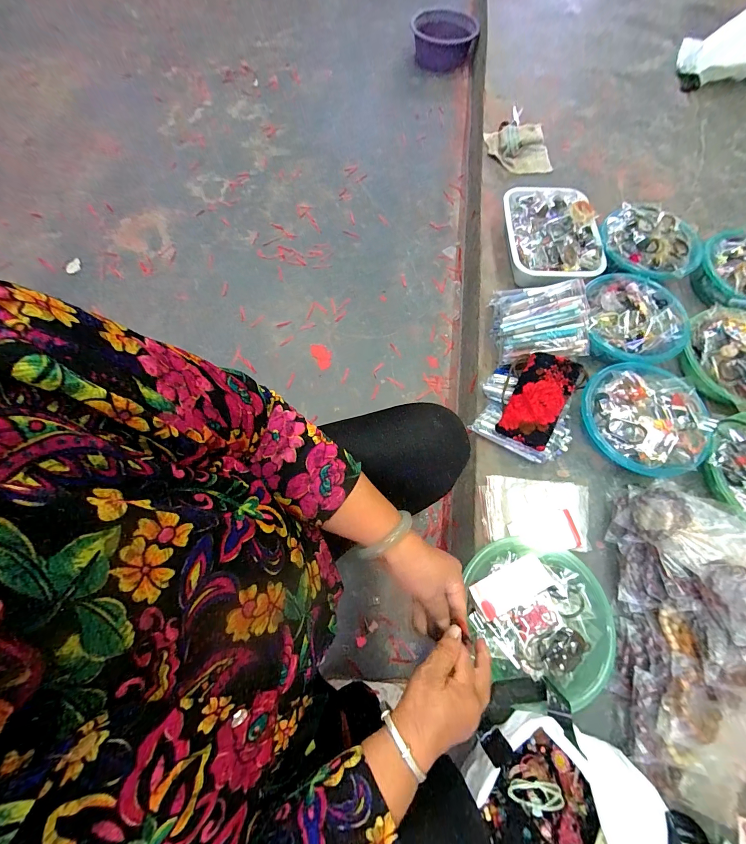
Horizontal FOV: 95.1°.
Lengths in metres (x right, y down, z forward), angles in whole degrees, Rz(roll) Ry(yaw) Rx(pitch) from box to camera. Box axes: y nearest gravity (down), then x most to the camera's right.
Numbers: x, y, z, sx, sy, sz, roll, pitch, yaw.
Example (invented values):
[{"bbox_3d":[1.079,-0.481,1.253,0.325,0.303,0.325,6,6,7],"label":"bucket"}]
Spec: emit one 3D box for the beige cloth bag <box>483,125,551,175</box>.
[{"bbox_3d":[0.436,-0.825,1.010,0.149,0.035,0.200,-12,71,-5],"label":"beige cloth bag"}]

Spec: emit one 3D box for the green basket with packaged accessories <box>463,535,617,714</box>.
[{"bbox_3d":[0.254,0.312,0.555,0.226,0.071,0.226,-4,70,-2],"label":"green basket with packaged accessories"}]

